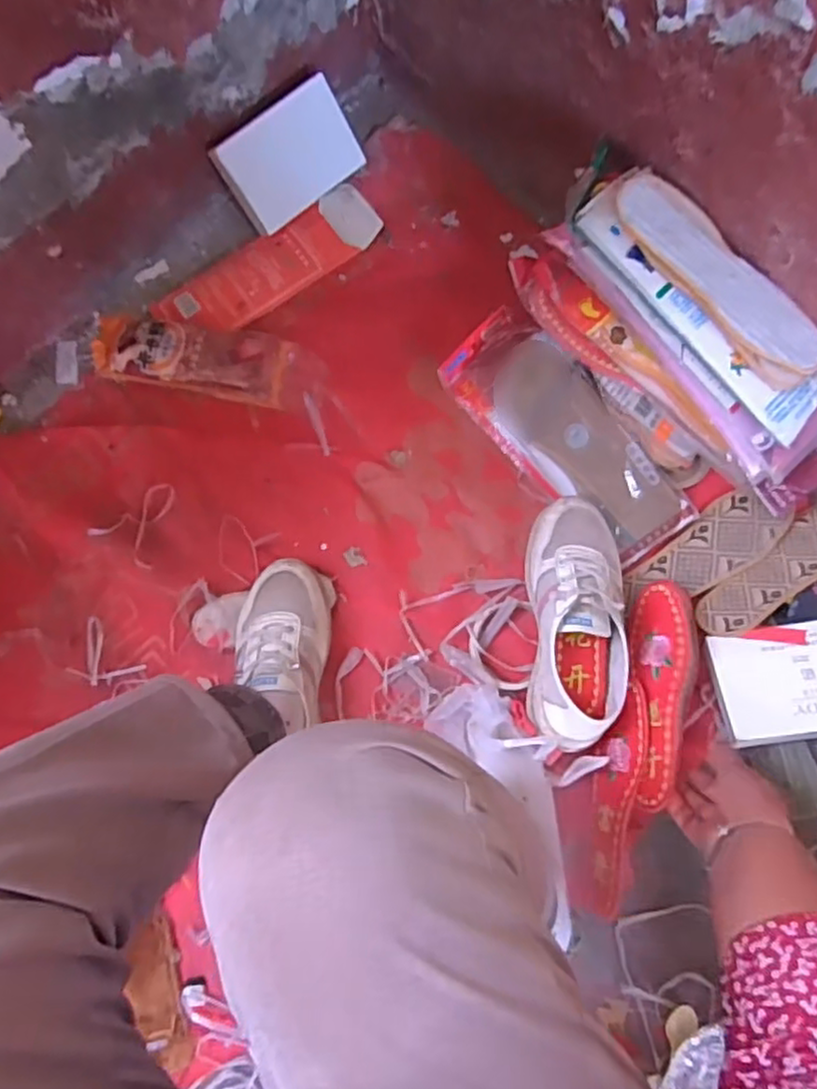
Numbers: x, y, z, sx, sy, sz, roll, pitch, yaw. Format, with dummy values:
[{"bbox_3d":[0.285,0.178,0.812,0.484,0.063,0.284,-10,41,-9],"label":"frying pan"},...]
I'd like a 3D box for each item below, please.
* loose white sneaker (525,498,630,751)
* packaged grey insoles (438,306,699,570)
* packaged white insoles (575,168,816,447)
[{"bbox_3d":[0.171,0.075,0.695,0.095,0.074,0.253,2,77,2],"label":"loose white sneaker"},{"bbox_3d":[0.175,-0.123,0.775,0.118,0.031,0.313,-40,79,-7],"label":"packaged grey insoles"},{"bbox_3d":[0.299,-0.238,0.673,0.302,0.044,0.108,44,82,-6],"label":"packaged white insoles"}]

